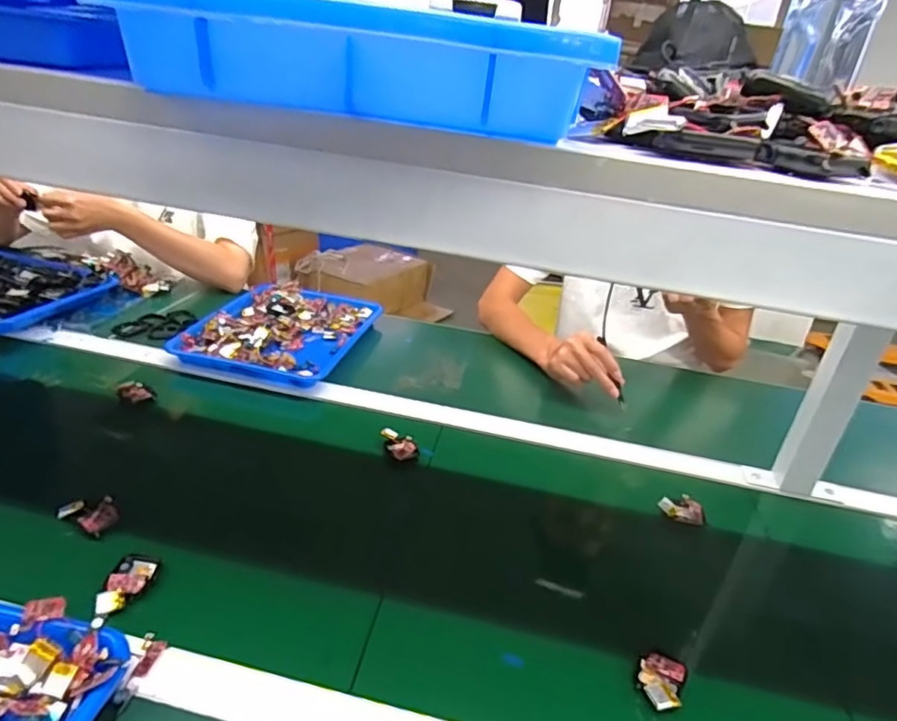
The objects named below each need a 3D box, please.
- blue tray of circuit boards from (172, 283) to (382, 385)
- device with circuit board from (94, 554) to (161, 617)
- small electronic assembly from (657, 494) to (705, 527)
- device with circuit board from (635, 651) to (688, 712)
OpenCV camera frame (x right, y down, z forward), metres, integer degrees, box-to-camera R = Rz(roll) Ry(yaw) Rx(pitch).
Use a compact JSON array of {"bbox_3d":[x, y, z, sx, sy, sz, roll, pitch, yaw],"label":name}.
[{"bbox_3d":[-0.270,-0.059,0.983,0.242,0.031,0.314,11,28,7],"label":"blue tray of circuit boards"},{"bbox_3d":[-0.285,0.198,0.511,0.034,0.011,0.060,8,28,2],"label":"device with circuit board"},{"bbox_3d":[0.278,0.176,0.694,0.053,0.016,0.034,11,28,7],"label":"small electronic assembly"},{"bbox_3d":[0.180,0.271,0.491,0.036,0.017,0.057,20,31,22],"label":"device with circuit board"}]

